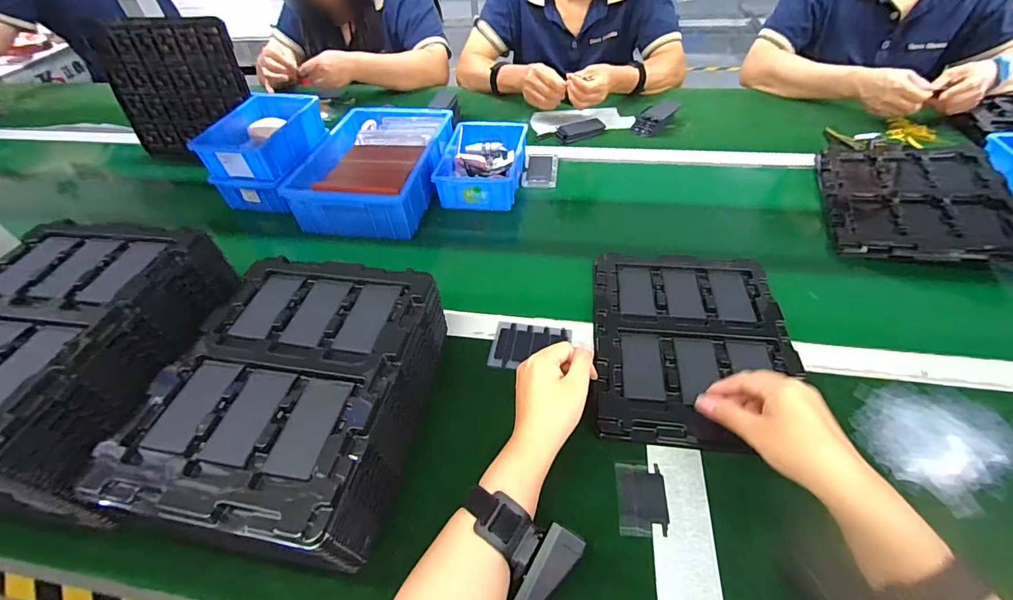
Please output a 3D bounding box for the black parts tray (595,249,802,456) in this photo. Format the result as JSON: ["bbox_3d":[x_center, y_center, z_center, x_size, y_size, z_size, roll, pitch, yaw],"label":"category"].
[{"bbox_3d":[0.216,0.041,0.515,0.217,0.015,0.273,3,47,7],"label":"black parts tray"}]

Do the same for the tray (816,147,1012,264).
[{"bbox_3d":[0.609,-0.160,0.653,0.220,0.020,0.286,8,49,25],"label":"tray"}]

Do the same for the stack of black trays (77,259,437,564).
[{"bbox_3d":[-0.204,0.091,0.434,0.218,0.086,0.270,5,48,9],"label":"stack of black trays"}]

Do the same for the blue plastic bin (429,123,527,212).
[{"bbox_3d":[-0.043,-0.241,0.769,0.136,0.059,0.195,5,48,9],"label":"blue plastic bin"}]

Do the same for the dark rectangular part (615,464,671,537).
[{"bbox_3d":[0.125,0.184,0.401,0.044,0.004,0.063,2,47,6],"label":"dark rectangular part"}]

